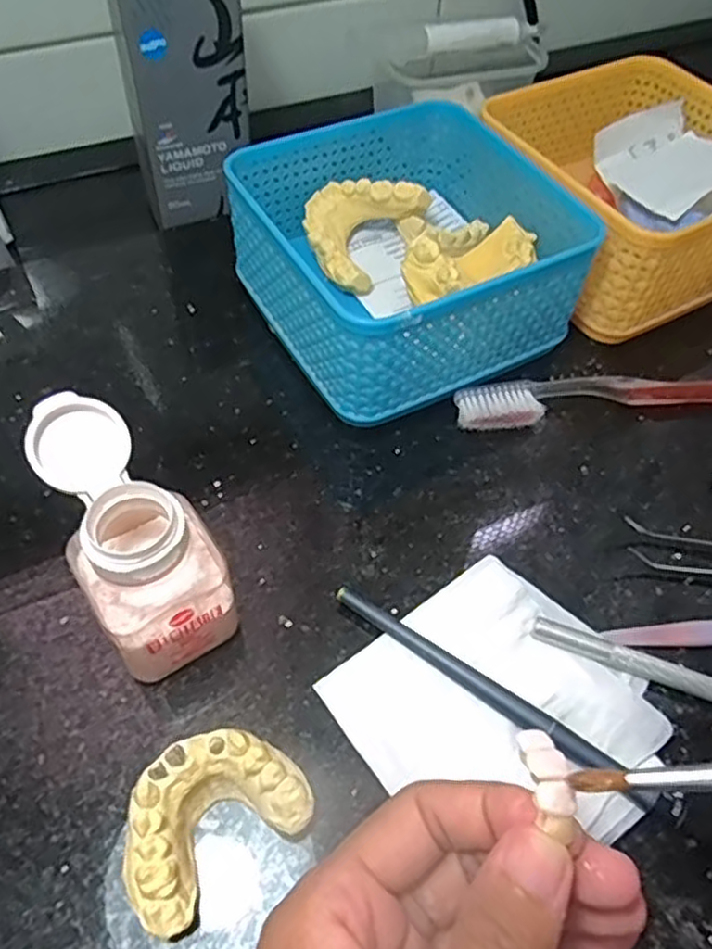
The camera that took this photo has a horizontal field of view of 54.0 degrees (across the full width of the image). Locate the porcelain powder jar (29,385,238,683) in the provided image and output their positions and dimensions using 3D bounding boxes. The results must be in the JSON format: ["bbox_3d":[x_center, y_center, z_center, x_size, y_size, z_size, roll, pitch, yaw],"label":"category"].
[{"bbox_3d":[-0.071,0.022,0.227,0.041,0.076,0.064,-29,59,-22],"label":"porcelain powder jar"}]

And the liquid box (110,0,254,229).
[{"bbox_3d":[-0.088,-0.198,0.357,0.058,0.118,0.054,-18,56,-15],"label":"liquid box"}]

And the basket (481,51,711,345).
[{"bbox_3d":[0.143,-0.147,0.371,0.132,0.070,0.129,-24,58,-19],"label":"basket"}]

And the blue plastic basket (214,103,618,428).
[{"bbox_3d":[0.023,-0.103,0.330,0.128,0.067,0.128,-24,58,-19],"label":"blue plastic basket"}]

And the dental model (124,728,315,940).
[{"bbox_3d":[-0.043,0.100,0.206,0.054,0.025,0.038,-32,61,-23],"label":"dental model"}]

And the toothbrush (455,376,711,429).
[{"bbox_3d":[0.135,-0.037,0.320,0.181,0.014,0.022,-5,54,-6],"label":"toothbrush"}]

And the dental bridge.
[{"bbox_3d":[0.046,0.074,0.167,0.010,0.007,0.025,-12,62,-11],"label":"dental bridge"}]

